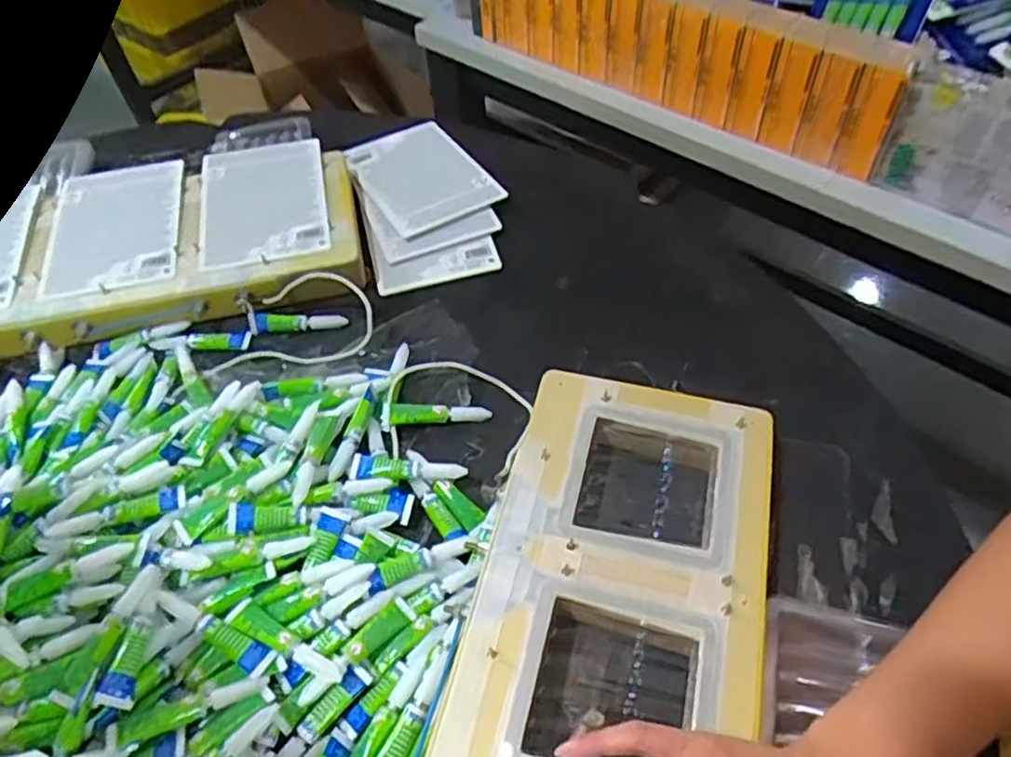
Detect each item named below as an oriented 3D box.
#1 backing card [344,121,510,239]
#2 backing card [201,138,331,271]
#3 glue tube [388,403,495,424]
[{"bbox_3d":[-0.088,-0.212,0.724,0.112,0.011,0.168,-27,54,-18],"label":"backing card"},{"bbox_3d":[-0.230,-0.174,0.665,0.114,0.008,0.173,-12,53,-5],"label":"backing card"},{"bbox_3d":[-0.050,0.026,0.541,0.077,0.012,0.016,1,52,-12],"label":"glue tube"}]

